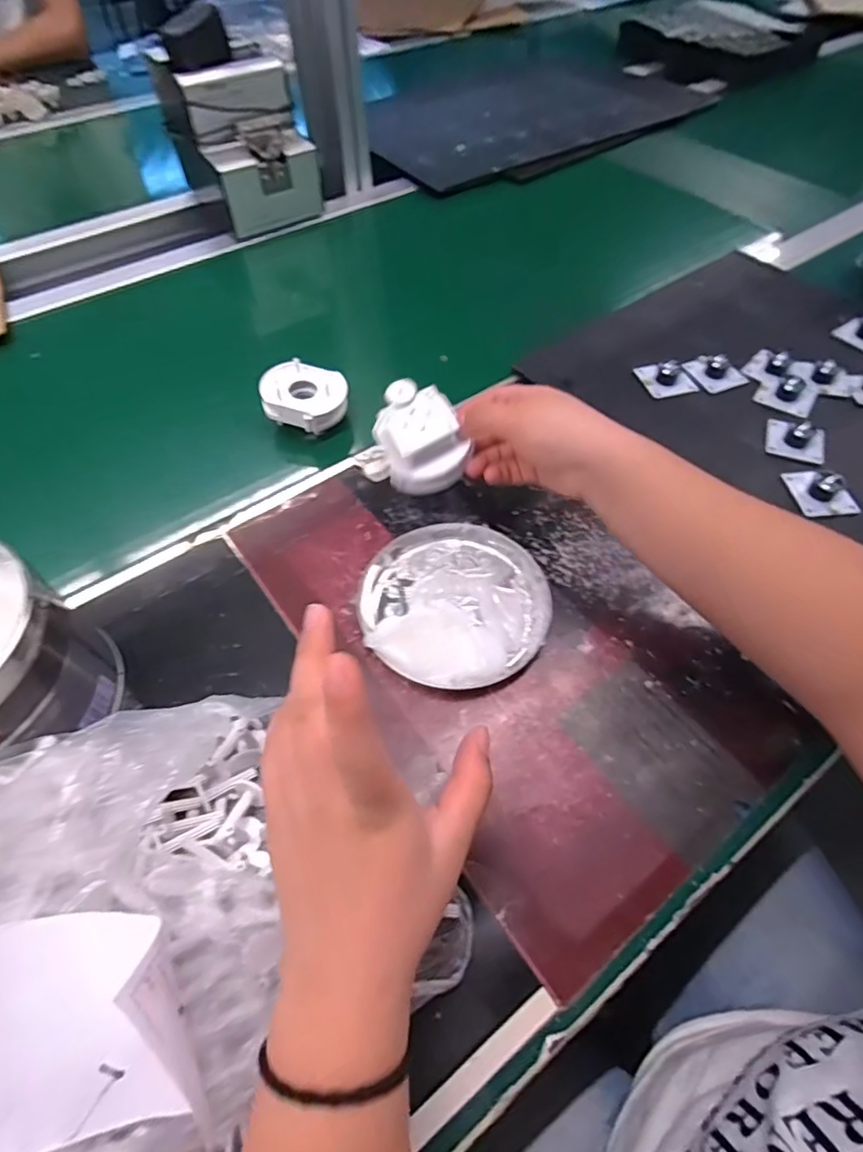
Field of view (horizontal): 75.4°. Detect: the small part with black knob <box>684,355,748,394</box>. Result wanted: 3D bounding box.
[{"bbox_3d":[0.264,-0.192,0.515,0.042,0.020,0.046,-17,57,-11],"label":"small part with black knob"}]

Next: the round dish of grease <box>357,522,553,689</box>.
[{"bbox_3d":[0.017,0.013,0.384,0.128,0.020,0.126,0,56,0],"label":"round dish of grease"}]

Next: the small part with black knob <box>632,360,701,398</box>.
[{"bbox_3d":[0.220,-0.185,0.511,0.047,0.021,0.043,-12,56,-8],"label":"small part with black knob"}]

